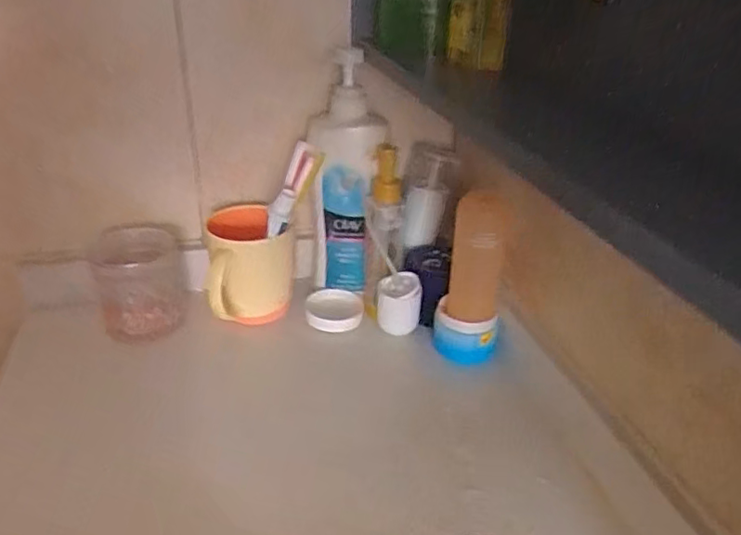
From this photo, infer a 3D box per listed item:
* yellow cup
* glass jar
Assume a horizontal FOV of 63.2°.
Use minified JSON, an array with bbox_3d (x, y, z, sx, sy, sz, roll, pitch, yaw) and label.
[{"bbox_3d":[-0.123,-0.007,0.621,0.082,0.099,0.099,-5,29,-11],"label":"yellow cup"},{"bbox_3d":[-0.231,0.013,0.600,0.083,0.085,0.092,-8,30,-16],"label":"glass jar"}]

